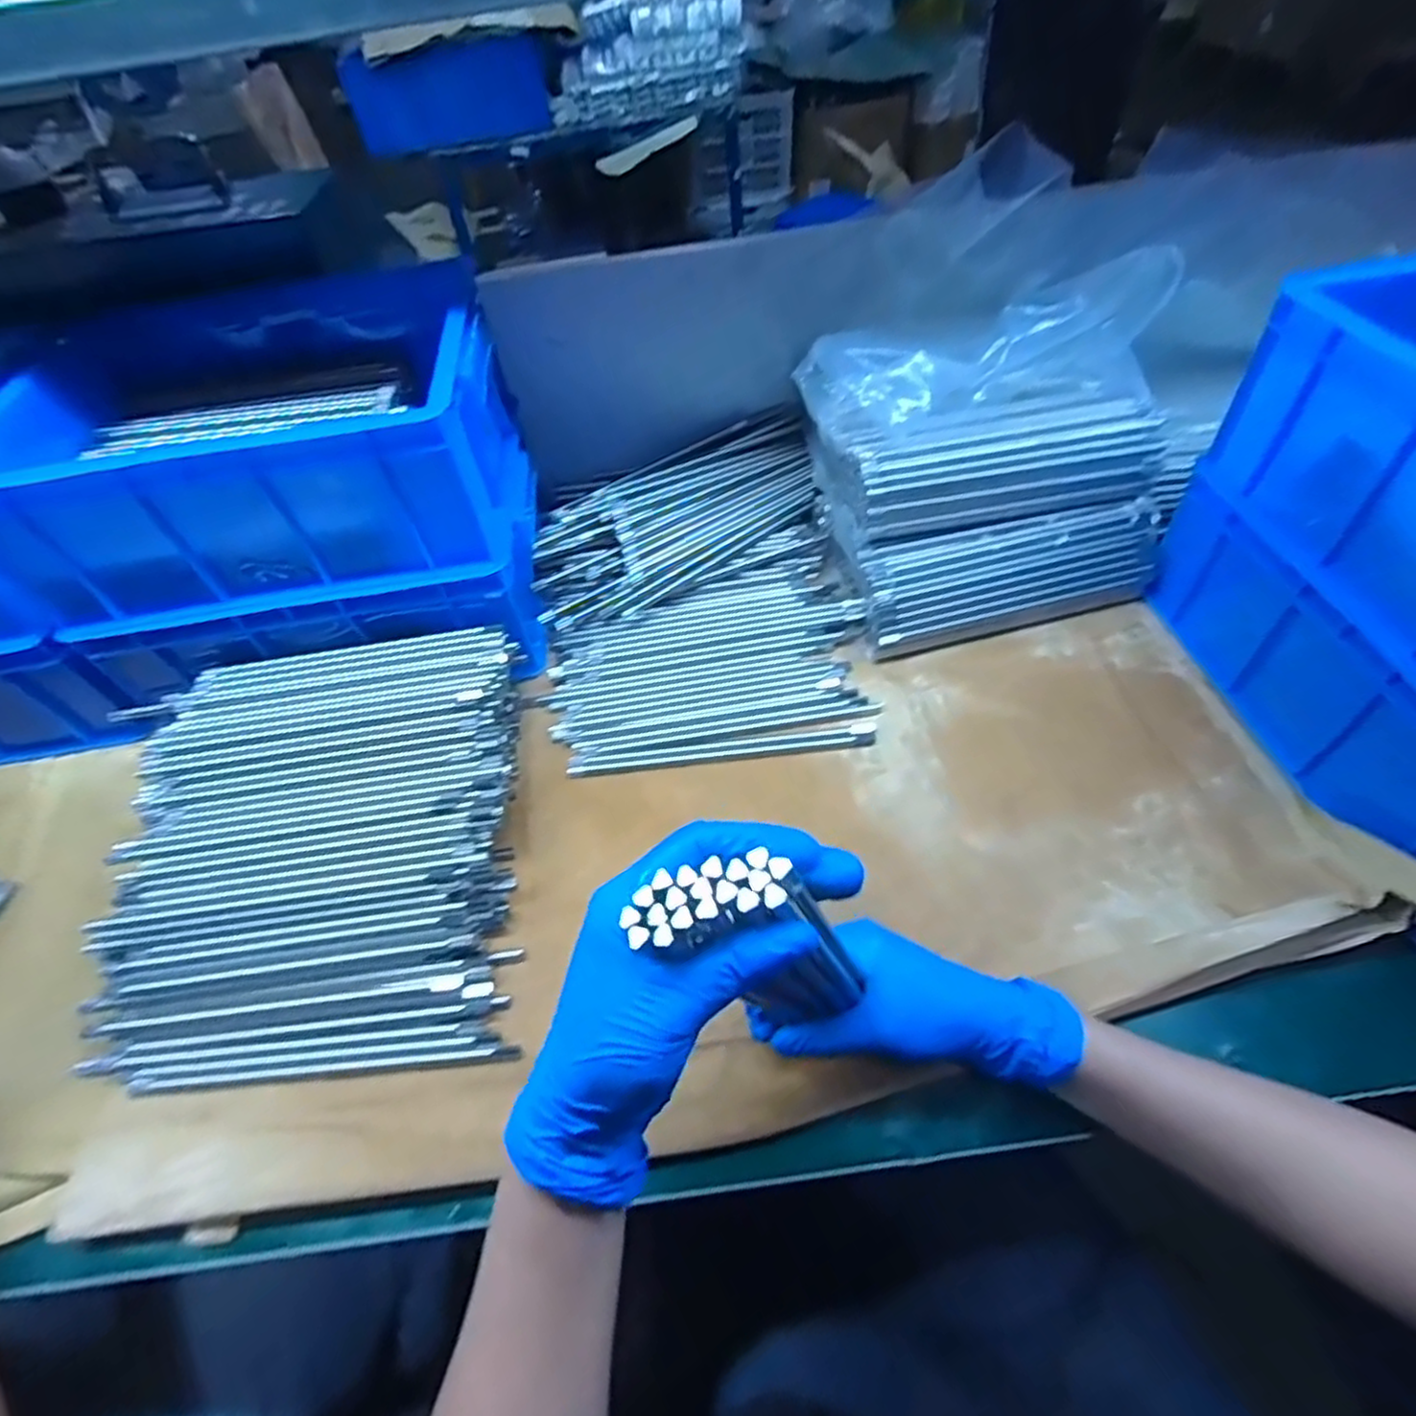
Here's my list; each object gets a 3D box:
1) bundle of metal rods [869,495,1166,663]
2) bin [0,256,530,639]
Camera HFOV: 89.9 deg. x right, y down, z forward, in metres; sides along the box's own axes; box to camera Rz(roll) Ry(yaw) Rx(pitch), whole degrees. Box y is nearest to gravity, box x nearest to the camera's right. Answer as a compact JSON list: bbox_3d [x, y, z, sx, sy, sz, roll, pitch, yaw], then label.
[{"bbox_3d":[0.247,-0.108,0.582,0.244,0.064,0.060,-12,50,-3],"label":"bundle of metal rods"},{"bbox_3d":[-0.327,-0.182,0.531,0.336,0.119,0.181,-10,51,-1],"label":"bin"}]

